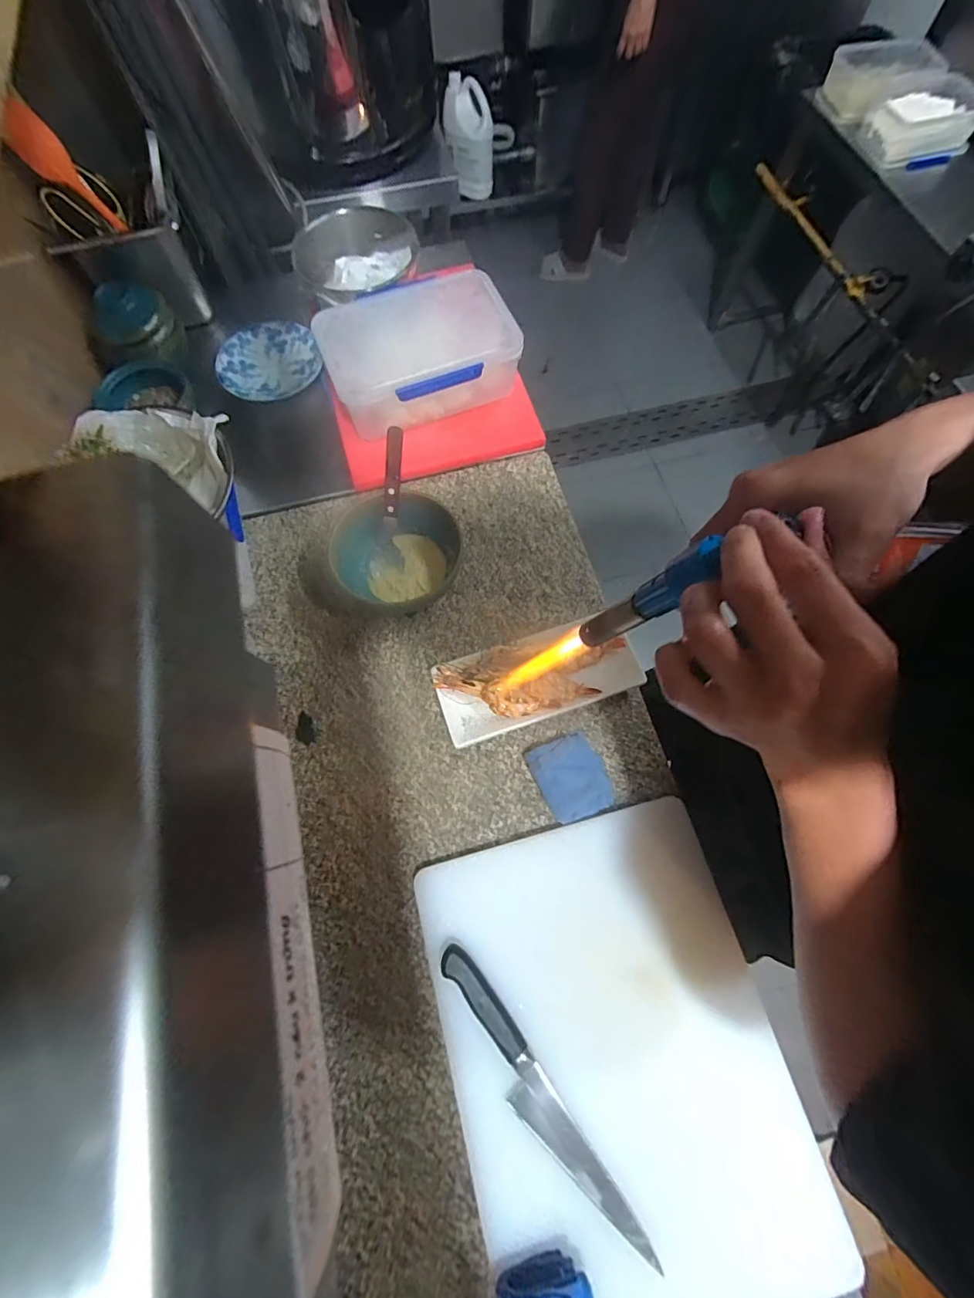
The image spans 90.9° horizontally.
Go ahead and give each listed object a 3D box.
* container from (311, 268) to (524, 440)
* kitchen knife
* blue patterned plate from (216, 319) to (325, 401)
[{"bbox_3d":[-0.090,-0.390,0.663,0.246,0.113,0.179,-25,69,-9],"label":"container"},{"bbox_3d":[0.042,0.397,0.419,0.037,0.018,0.278,-34,74,-11],"label":"kitchen knife"},{"bbox_3d":[-0.325,-0.430,0.722,0.154,0.020,0.149,0,71,0],"label":"blue patterned plate"}]

